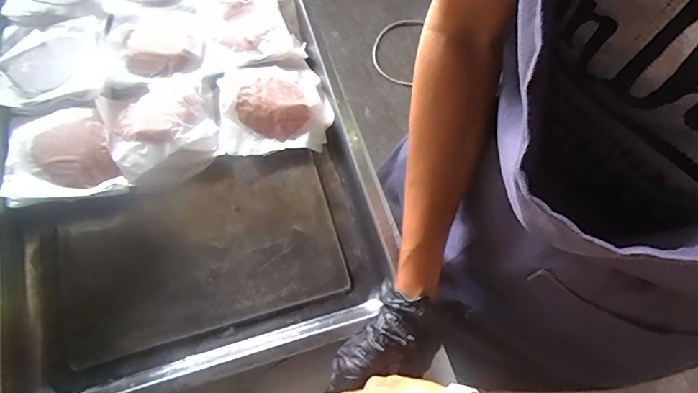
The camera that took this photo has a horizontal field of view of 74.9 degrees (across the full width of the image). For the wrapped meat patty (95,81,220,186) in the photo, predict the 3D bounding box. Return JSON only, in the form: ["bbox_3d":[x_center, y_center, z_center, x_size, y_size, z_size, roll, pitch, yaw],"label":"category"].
[{"bbox_3d":[-0.213,-0.079,0.517,0.115,0.028,0.114,-21,72,-13],"label":"wrapped meat patty"}]

